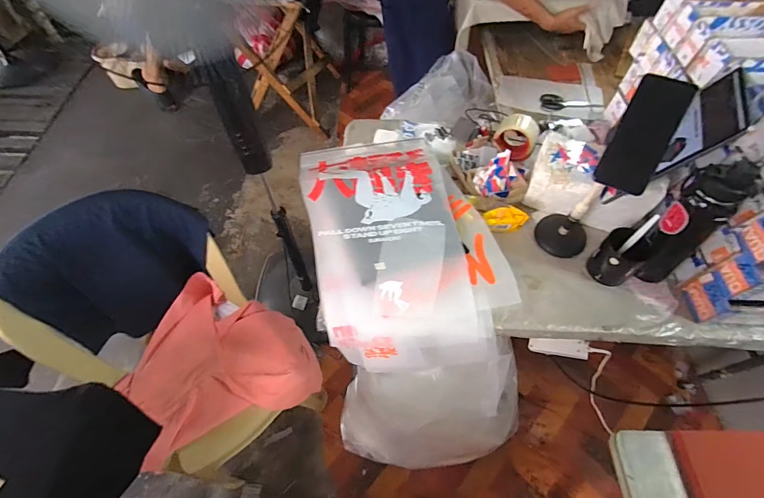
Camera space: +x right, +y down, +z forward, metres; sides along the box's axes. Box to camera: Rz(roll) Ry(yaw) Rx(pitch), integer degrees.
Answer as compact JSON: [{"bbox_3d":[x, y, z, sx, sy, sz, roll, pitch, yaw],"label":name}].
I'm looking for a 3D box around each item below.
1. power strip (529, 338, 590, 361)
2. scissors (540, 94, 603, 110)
[{"bbox_3d":[0.386,0.217,0.812,0.124,0.034,0.034,-8,46,45],"label":"power strip"},{"bbox_3d":[0.573,-0.442,1.110,0.175,0.016,0.063,2,58,1],"label":"scissors"}]

